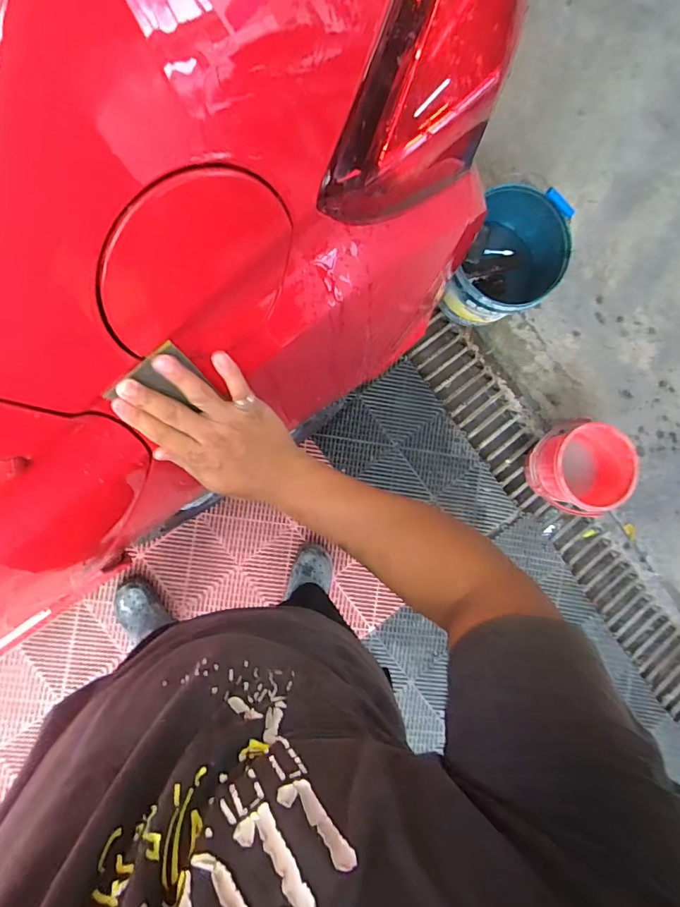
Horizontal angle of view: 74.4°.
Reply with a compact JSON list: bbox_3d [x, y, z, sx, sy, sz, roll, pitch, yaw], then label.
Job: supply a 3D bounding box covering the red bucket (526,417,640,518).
[{"bbox_3d":[0.706,0.049,1.323,0.226,0.240,0.276,-18,89,-7],"label":"red bucket"}]

